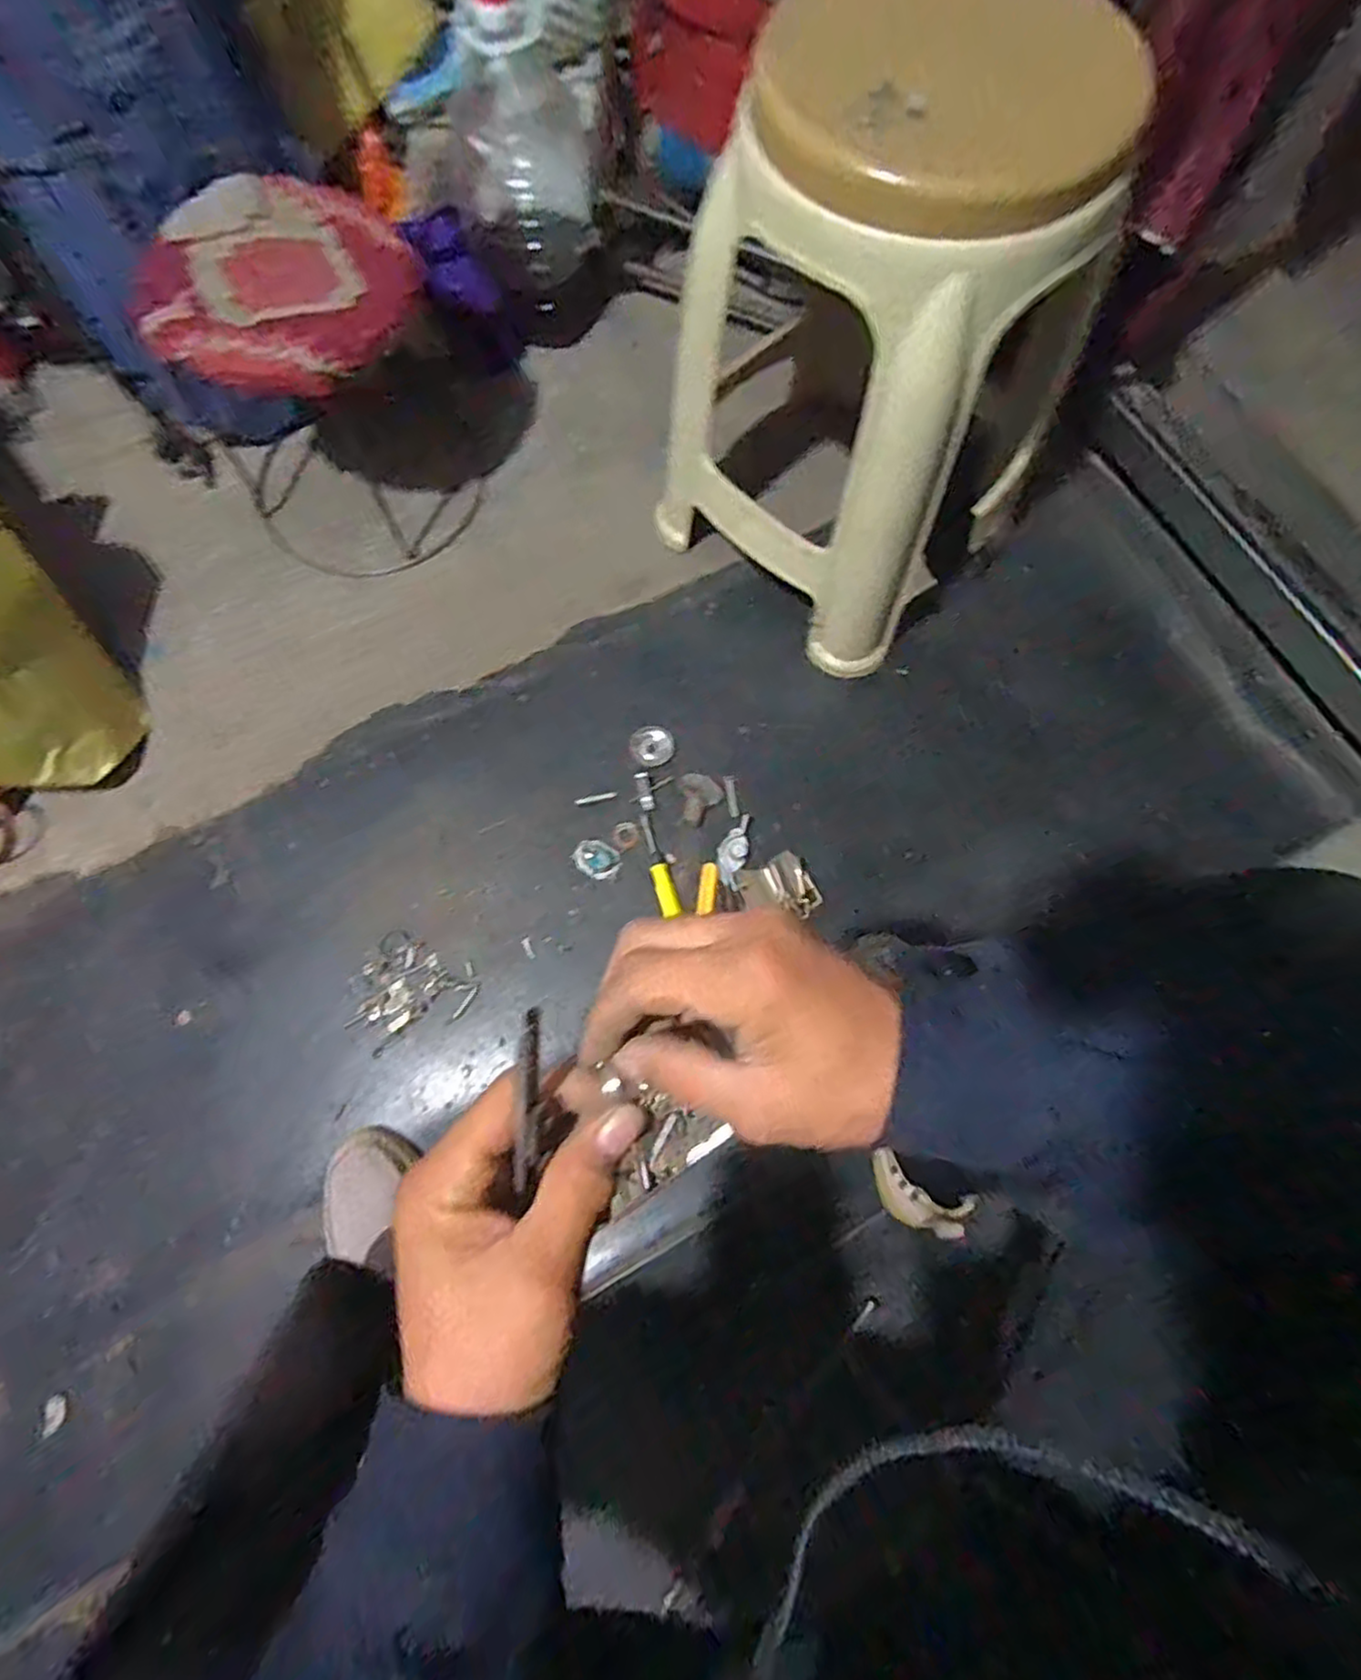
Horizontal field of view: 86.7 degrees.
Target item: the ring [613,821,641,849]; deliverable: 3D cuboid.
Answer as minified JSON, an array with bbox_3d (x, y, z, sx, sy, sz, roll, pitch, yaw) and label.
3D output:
[{"bbox_3d":[-0.058,-0.006,0.770,0.028,0.004,0.031,-12,73,-5],"label":"ring"}]

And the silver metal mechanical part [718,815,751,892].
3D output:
[{"bbox_3d":[0.058,0.010,0.768,0.030,0.015,0.083,17,73,4],"label":"silver metal mechanical part"}]

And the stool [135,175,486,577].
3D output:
[{"bbox_3d":[-0.388,-0.484,0.776,0.252,0.246,0.234,-35,77,-11],"label":"stool"}]

